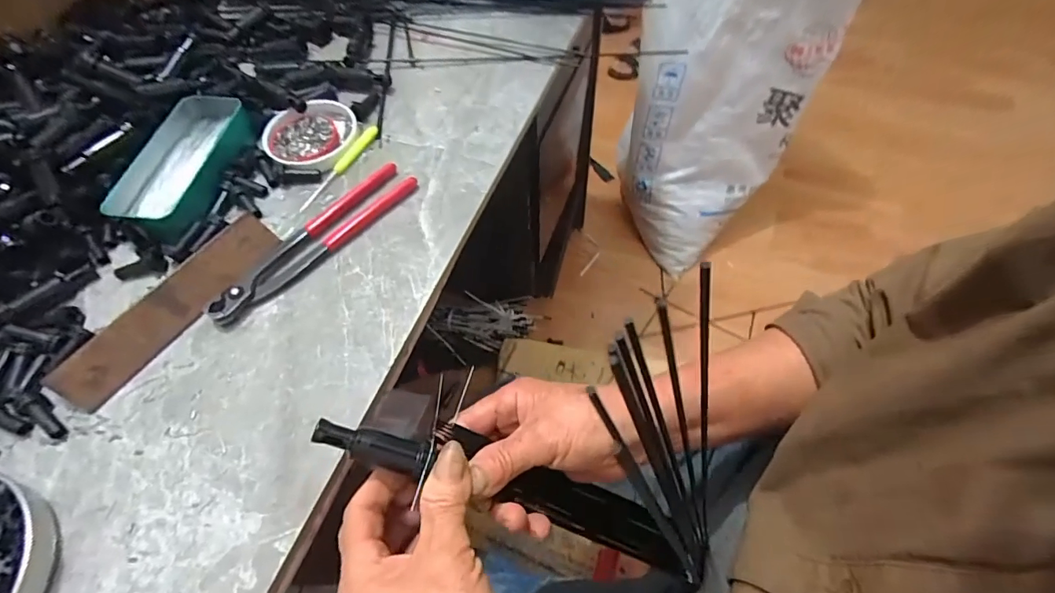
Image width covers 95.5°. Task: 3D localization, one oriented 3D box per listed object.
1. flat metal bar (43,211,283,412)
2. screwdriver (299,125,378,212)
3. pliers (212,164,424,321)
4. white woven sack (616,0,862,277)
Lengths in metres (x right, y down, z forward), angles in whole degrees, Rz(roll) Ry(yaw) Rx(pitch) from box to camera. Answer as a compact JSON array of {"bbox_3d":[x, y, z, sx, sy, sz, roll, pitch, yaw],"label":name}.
[{"bbox_3d":[-0.274,0.006,0.375,0.005,0.039,0.179,14,56,45],"label":"flat metal bar"},{"bbox_3d":[-0.178,-0.125,0.456,0.014,0.008,0.110,25,64,16],"label":"screwdriver"},{"bbox_3d":[-0.182,-0.052,0.408,0.045,0.014,0.192,40,69,22],"label":"pliers"},{"bbox_3d":[0.404,-0.469,1.078,0.384,0.625,0.430,40,69,22],"label":"white woven sack"}]

